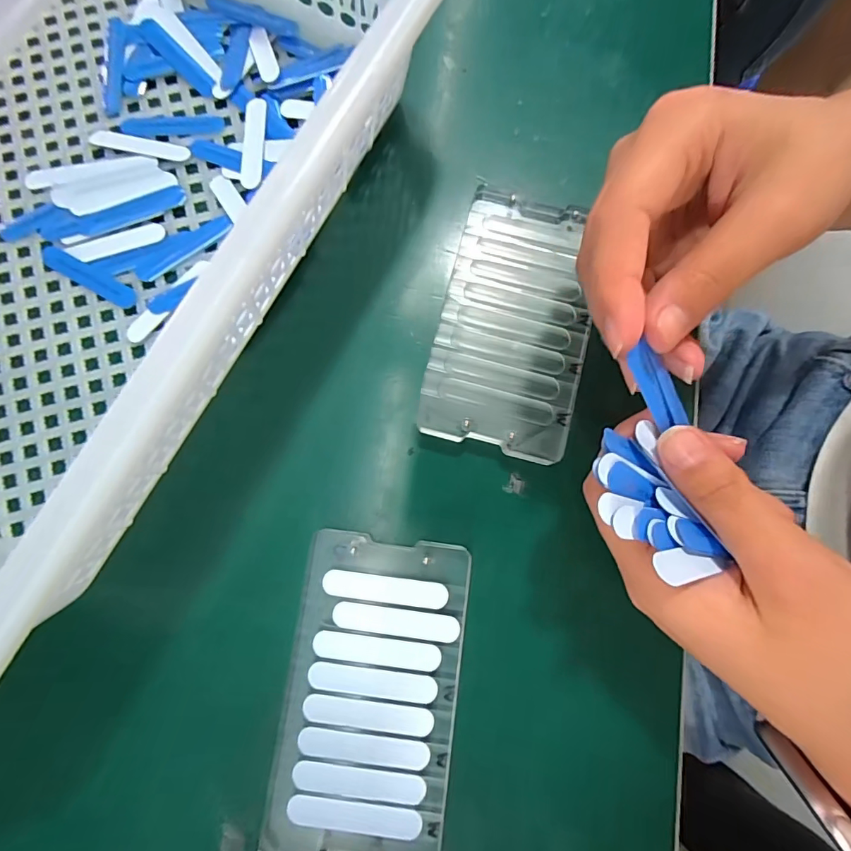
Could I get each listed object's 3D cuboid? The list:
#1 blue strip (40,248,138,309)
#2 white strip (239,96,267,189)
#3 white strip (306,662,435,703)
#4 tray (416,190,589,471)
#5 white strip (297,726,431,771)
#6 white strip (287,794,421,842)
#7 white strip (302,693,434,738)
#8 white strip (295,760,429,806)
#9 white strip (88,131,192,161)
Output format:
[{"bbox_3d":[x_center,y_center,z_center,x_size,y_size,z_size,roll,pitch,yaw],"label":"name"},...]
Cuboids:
[{"bbox_3d":[-0.159,-0.070,0.217,0.050,0.004,0.010,29,80,4],"label":"blue strip"},{"bbox_3d":[-0.085,-0.140,0.228,0.011,0.004,0.050,1,79,-1],"label":"white strip"},{"bbox_3d":[-0.021,0.102,0.181,0.050,0.004,0.010,8,79,0],"label":"white strip"},{"bbox_3d":[0.041,-0.049,0.215,0.065,0.014,0.123,14,79,2],"label":"tray"},{"bbox_3d":[-0.024,0.125,0.178,0.050,0.004,0.010,8,79,1],"label":"white strip"},{"bbox_3d":[-0.027,0.148,0.173,0.050,0.004,0.011,8,79,0],"label":"white strip"},{"bbox_3d":[-0.022,0.113,0.179,0.050,0.004,0.010,8,79,0],"label":"white strip"},{"bbox_3d":[-0.025,0.136,0.175,0.050,0.004,0.010,8,79,0],"label":"white strip"},{"bbox_3d":[-0.143,-0.140,0.229,0.051,0.004,0.010,14,79,2],"label":"white strip"}]

